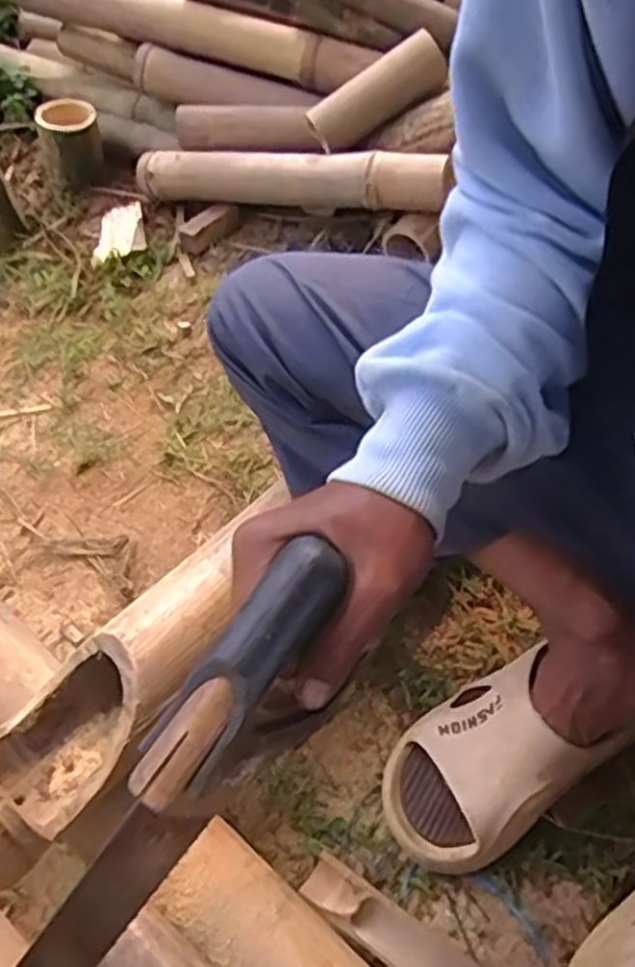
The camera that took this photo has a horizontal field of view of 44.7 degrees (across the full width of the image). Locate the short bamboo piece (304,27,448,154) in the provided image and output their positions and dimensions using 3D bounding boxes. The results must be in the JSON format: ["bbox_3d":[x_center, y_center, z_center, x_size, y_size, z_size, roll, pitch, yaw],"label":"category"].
[{"bbox_3d":[0.073,-0.481,0.950,0.175,0.053,0.047,-32,61,9],"label":"short bamboo piece"}]

